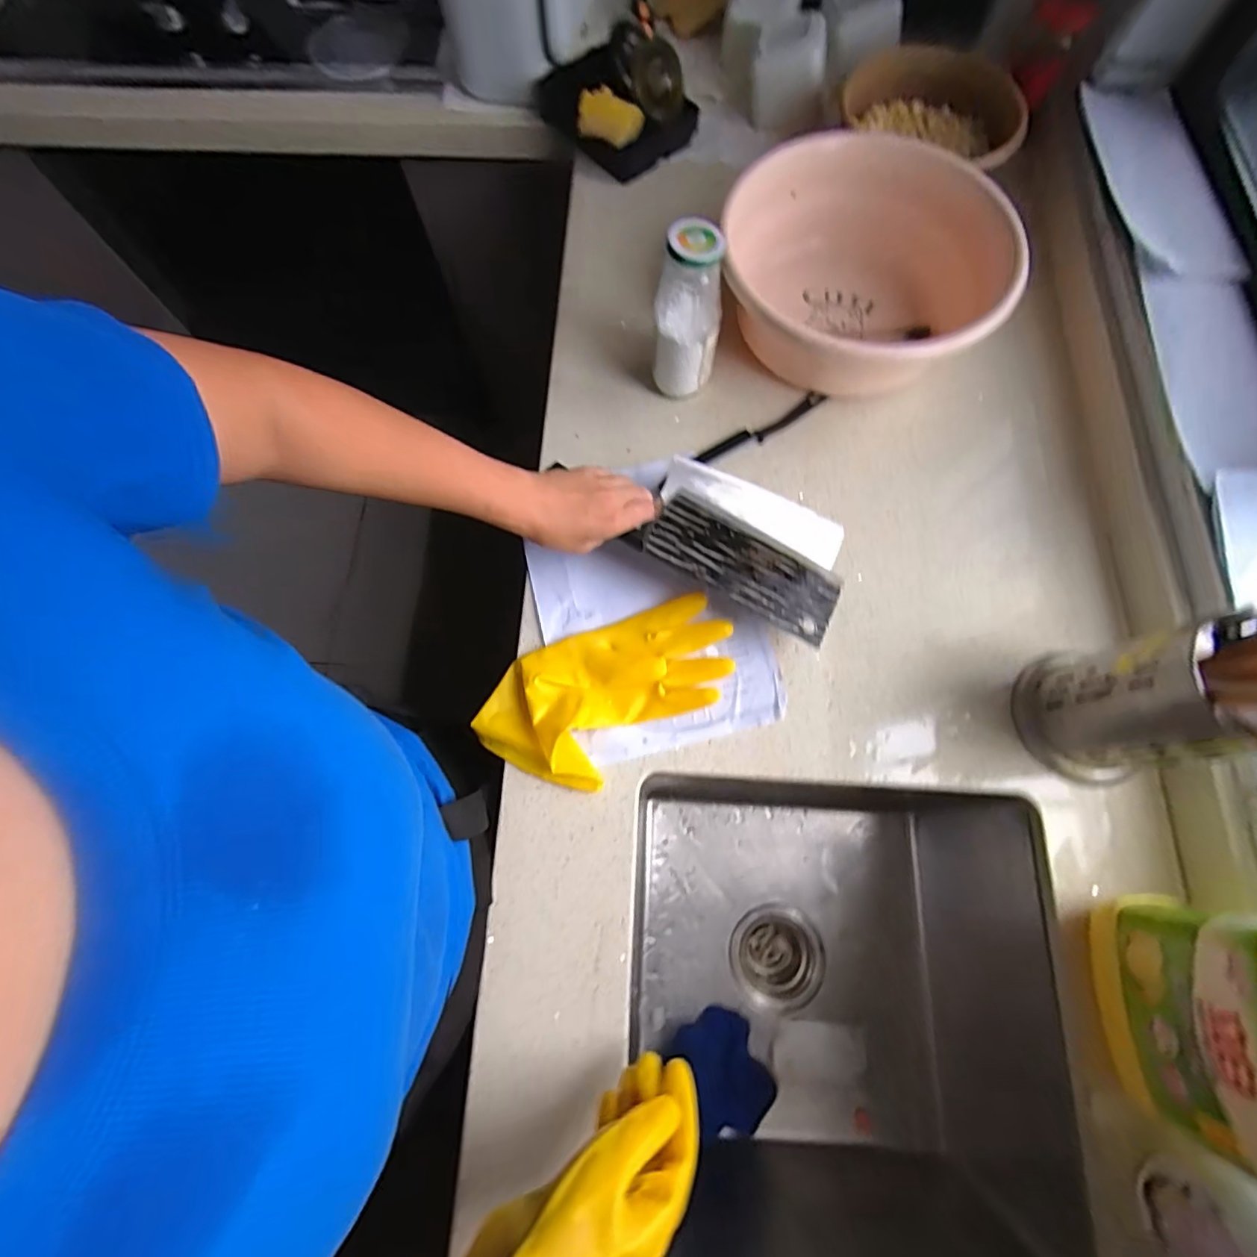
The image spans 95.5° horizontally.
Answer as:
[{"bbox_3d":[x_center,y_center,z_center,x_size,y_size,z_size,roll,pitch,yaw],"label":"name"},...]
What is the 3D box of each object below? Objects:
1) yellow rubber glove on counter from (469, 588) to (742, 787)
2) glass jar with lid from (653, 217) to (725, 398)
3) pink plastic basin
[{"bbox_3d":[-0.018,0.051,0.518,0.231,0.030,0.127,-34,76,-11],"label":"yellow rubber glove on counter"},{"bbox_3d":[0.057,-0.294,0.556,0.059,0.169,0.054,0,72,-1],"label":"glass jar with lid"},{"bbox_3d":[0.257,-0.377,0.612,0.301,0.121,0.301,0,72,-1],"label":"pink plastic basin"}]

